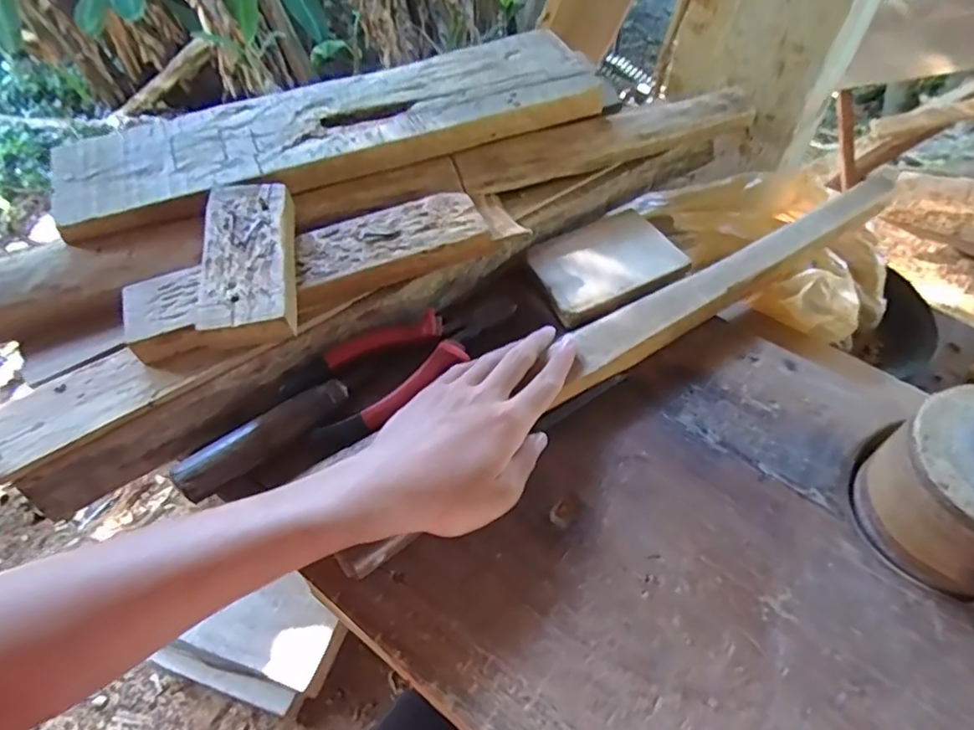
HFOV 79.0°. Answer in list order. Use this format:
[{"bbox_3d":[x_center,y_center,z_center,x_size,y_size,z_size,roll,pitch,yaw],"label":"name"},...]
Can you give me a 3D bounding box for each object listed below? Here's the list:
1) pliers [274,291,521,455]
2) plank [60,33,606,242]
[{"bbox_3d":[-0.062,-0.012,0.450,0.181,0.017,0.071,-35,61,-20],"label":"pliers"},{"bbox_3d":[-0.125,-0.203,0.509,0.447,0.031,0.116,-19,57,-10],"label":"plank"}]

